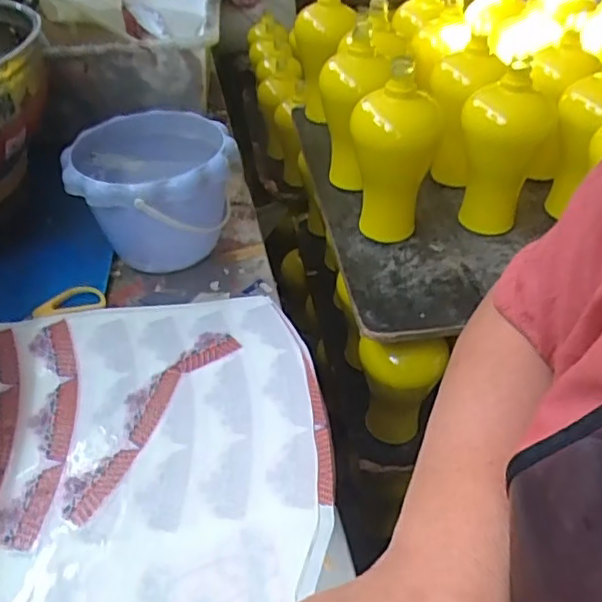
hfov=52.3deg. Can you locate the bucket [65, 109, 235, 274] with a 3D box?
[{"bbox_3d":[-0.142,-0.097,0.608,0.147,0.122,0.147,-1,41,1],"label":"bucket"}]

